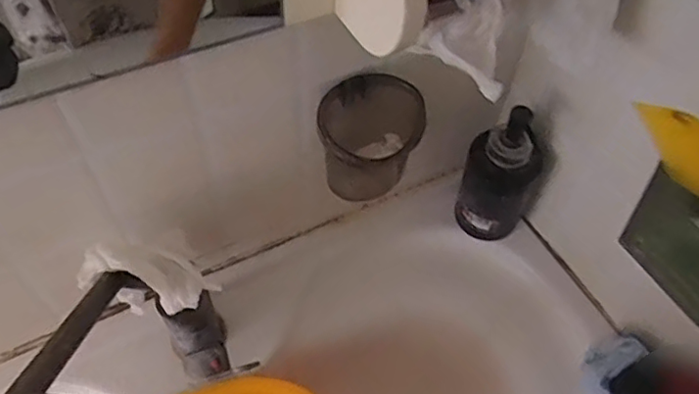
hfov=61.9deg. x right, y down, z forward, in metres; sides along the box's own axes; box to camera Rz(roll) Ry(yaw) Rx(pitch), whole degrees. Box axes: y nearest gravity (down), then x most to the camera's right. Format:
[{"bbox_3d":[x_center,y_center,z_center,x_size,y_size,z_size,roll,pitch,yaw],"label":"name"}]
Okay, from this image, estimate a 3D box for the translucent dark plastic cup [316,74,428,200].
[{"bbox_3d":[0.018,-0.049,0.539,0.084,0.096,0.097,23,58,14],"label":"translucent dark plastic cup"}]

